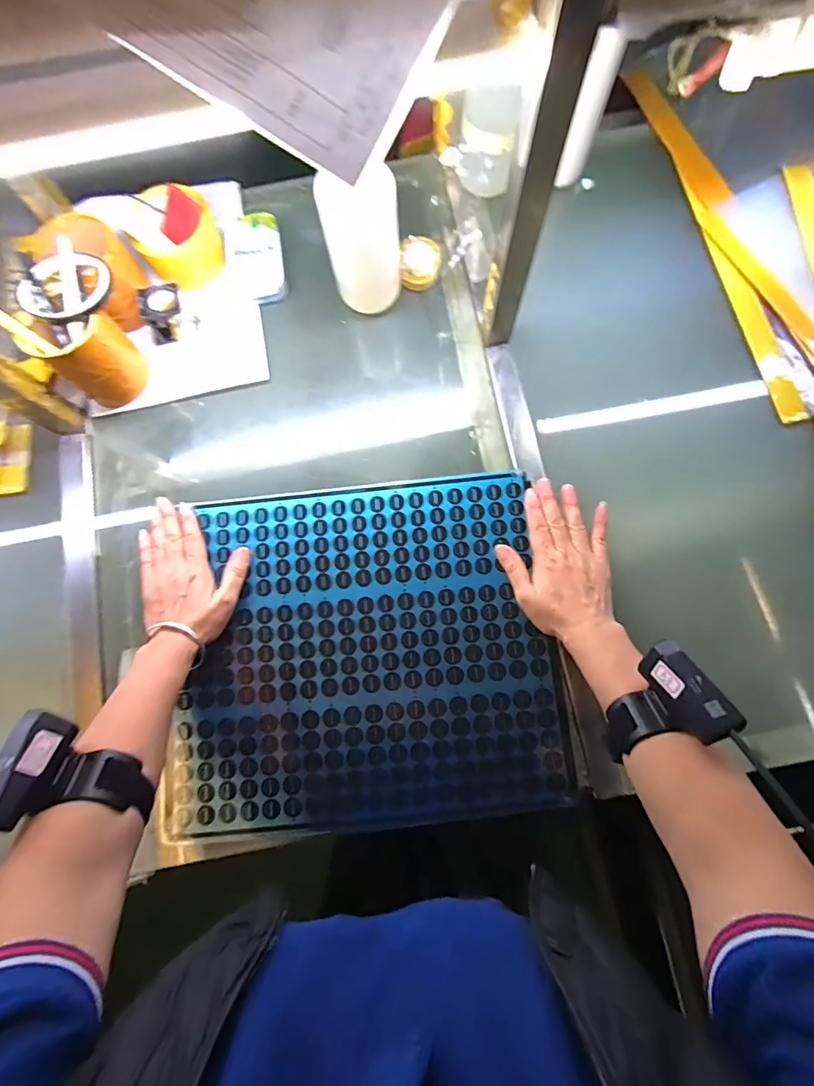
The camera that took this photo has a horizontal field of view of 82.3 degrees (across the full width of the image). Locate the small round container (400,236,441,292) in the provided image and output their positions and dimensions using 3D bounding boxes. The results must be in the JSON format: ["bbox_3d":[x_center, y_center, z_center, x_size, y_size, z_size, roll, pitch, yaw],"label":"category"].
[{"bbox_3d":[0.016,-0.329,0.554,0.046,0.040,0.048,0,78,1],"label":"small round container"}]

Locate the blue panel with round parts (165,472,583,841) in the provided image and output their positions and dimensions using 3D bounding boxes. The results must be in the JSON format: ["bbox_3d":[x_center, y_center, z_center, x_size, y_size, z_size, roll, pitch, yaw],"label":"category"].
[{"bbox_3d":[-0.044,0.105,0.485,0.384,0.011,0.335,-5,78,0],"label":"blue panel with round parts"}]

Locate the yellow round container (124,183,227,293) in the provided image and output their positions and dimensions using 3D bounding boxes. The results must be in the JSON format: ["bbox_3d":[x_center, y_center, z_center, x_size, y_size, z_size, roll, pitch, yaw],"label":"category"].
[{"bbox_3d":[-0.266,-0.354,0.540,0.098,0.042,0.112,-32,79,-5],"label":"yellow round container"}]

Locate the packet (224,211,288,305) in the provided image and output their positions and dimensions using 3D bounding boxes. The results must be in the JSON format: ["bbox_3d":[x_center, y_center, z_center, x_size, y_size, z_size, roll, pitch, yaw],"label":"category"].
[{"bbox_3d":[-0.182,-0.343,0.562,0.065,0.021,0.111,-9,78,0],"label":"packet"}]

